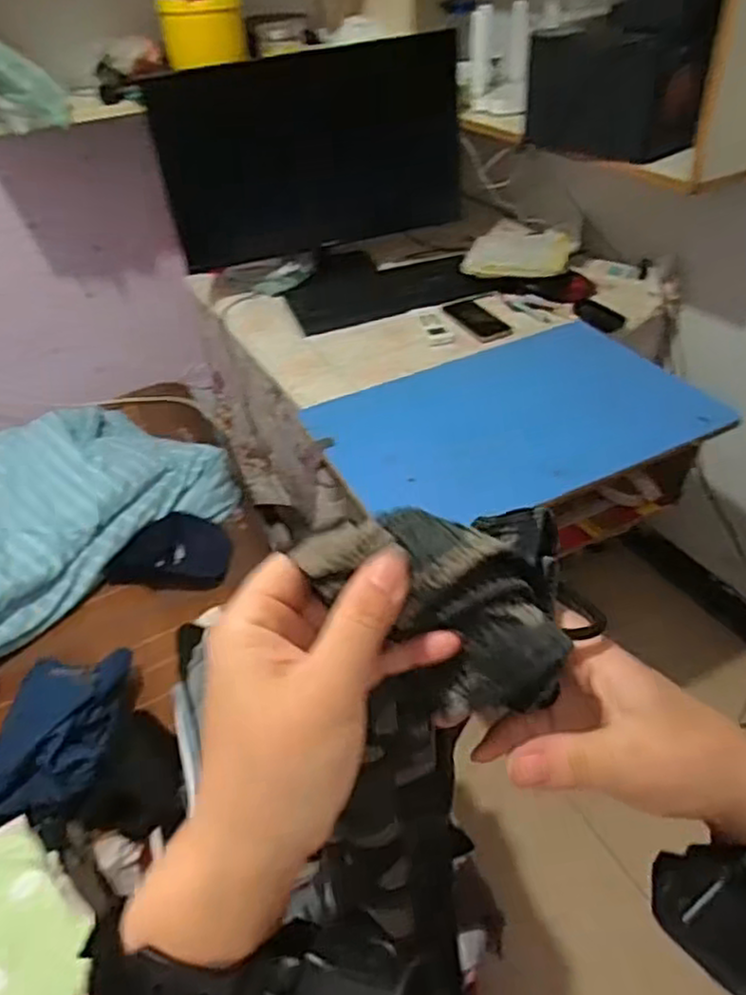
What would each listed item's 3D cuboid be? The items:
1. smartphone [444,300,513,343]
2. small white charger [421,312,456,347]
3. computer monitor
[{"bbox_3d":[0.217,-0.364,1.462,0.083,0.012,0.164,-21,48,-16],"label":"smartphone"},{"bbox_3d":[0.131,-0.339,1.424,0.057,0.014,0.128,-9,40,-5],"label":"small white charger"},{"bbox_3d":[-0.128,-0.726,1.521,0.639,0.376,0.091,-12,41,-8],"label":"computer monitor"}]

